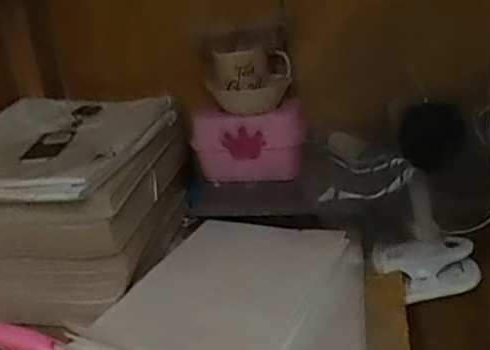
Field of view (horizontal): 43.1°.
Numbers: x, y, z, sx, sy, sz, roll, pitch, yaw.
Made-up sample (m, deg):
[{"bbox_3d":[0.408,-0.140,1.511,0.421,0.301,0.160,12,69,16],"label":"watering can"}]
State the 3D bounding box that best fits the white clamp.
[{"bbox_3d":[0.240,0.122,0.811,0.138,0.065,0.043,-6,21,-1],"label":"white clamp"}]

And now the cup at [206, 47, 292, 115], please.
[{"bbox_3d":[0.006,-0.147,0.952,0.129,0.090,0.103,-4,21,5],"label":"cup"}]

